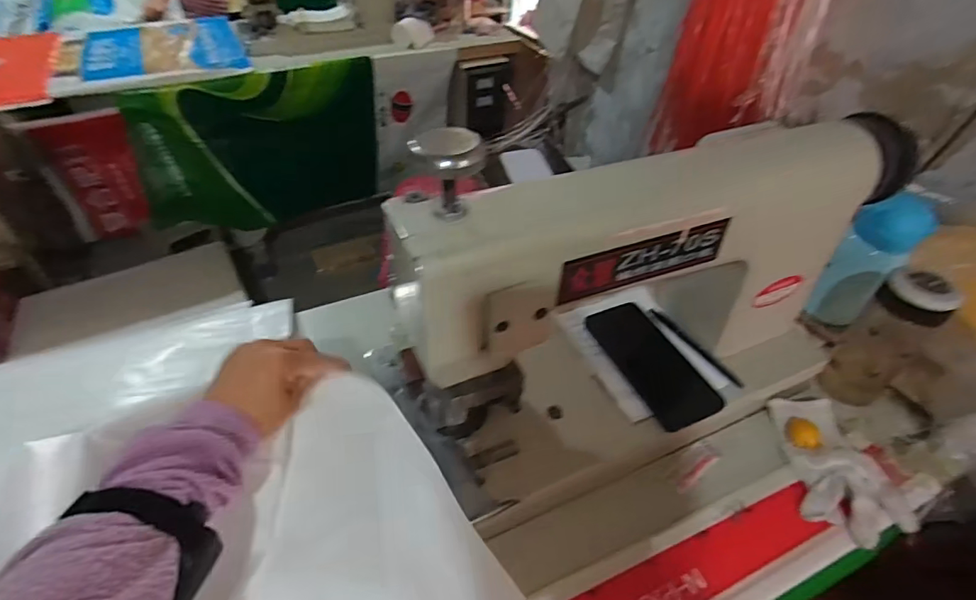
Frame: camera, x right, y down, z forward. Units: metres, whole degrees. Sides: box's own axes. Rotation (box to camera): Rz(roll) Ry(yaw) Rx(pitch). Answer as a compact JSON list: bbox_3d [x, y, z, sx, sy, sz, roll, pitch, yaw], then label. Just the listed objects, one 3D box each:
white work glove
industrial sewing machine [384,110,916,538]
[{"bbox_3d":[0.356,0.174,0.531,0.097,0.031,0.151,-12,45,-14],"label":"white work glove"},{"bbox_3d":[0.157,0.007,0.507,0.463,0.310,0.193,-19,47,-20],"label":"industrial sewing machine"}]

